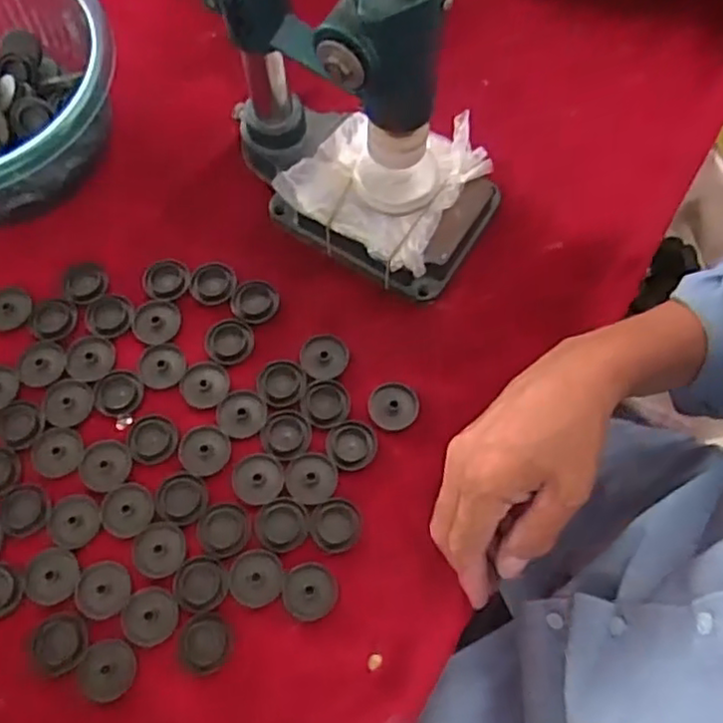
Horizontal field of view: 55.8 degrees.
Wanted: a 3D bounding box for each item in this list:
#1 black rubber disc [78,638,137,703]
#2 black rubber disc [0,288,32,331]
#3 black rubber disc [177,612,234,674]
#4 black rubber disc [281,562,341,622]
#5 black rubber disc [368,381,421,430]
[{"bbox_3d":[-0.151,0.183,0.405,0.032,0.004,0.034,0,68,1],"label":"black rubber disc"},{"bbox_3d":[-0.253,-0.038,0.488,0.031,0.009,0.029,0,68,1],"label":"black rubber disc"},{"bbox_3d":[-0.093,0.168,0.409,0.031,0.005,0.033,0,68,1],"label":"black rubber disc"},{"bbox_3d":[-0.032,0.141,0.420,0.033,0.004,0.033,0,68,1],"label":"black rubber disc"},{"bbox_3d":[0.022,0.030,0.462,0.034,0.004,0.032,0,68,1],"label":"black rubber disc"}]

